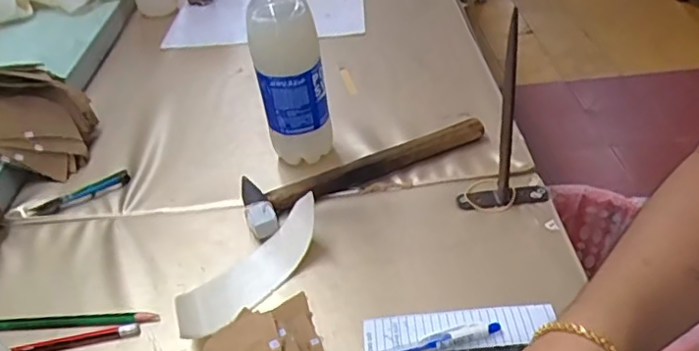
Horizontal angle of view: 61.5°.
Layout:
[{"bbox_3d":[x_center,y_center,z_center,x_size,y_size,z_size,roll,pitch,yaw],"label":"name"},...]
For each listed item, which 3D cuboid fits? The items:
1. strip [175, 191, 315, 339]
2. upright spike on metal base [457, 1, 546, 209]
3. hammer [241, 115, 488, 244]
[{"bbox_3d":[-0.081,0.073,0.473,0.043,0.034,0.145,24,47,33],"label":"strip"},{"bbox_3d":[0.132,-0.047,0.484,0.077,0.181,0.022,-6,38,1],"label":"upright spike on metal base"},{"bbox_3d":[0.011,-0.012,0.583,0.250,0.025,0.066,-23,41,-20],"label":"hammer"}]

